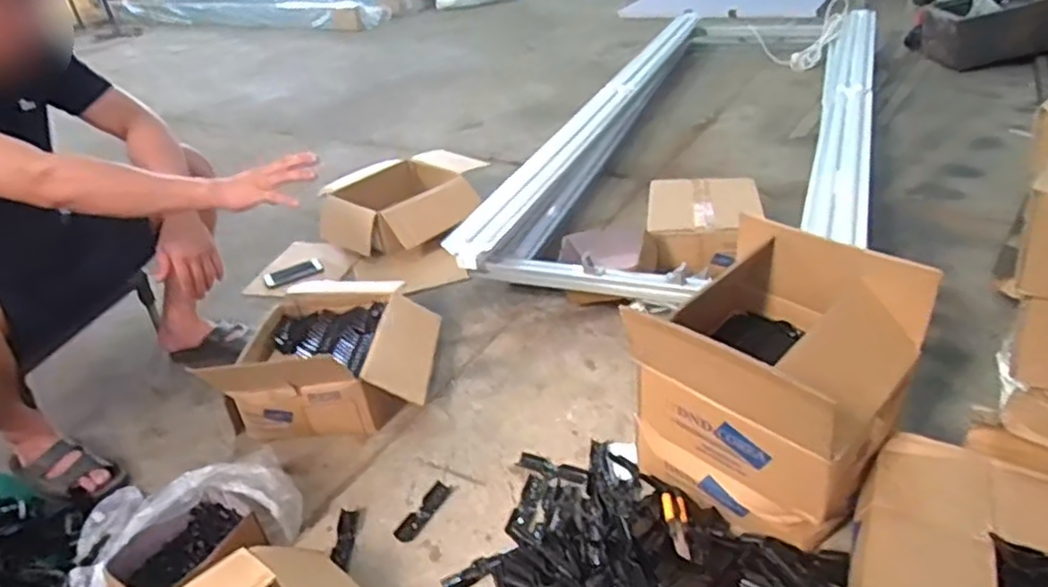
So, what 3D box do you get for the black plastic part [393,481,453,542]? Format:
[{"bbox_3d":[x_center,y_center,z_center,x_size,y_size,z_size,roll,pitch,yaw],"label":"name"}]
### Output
[{"bbox_3d":[-0.172,0.371,1.179,0.035,0.014,0.132,14,37,29],"label":"black plastic part"}]

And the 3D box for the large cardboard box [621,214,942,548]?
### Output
[{"bbox_3d":[0.356,0.126,1.053,0.354,0.345,0.319,24,43,39],"label":"large cardboard box"}]

